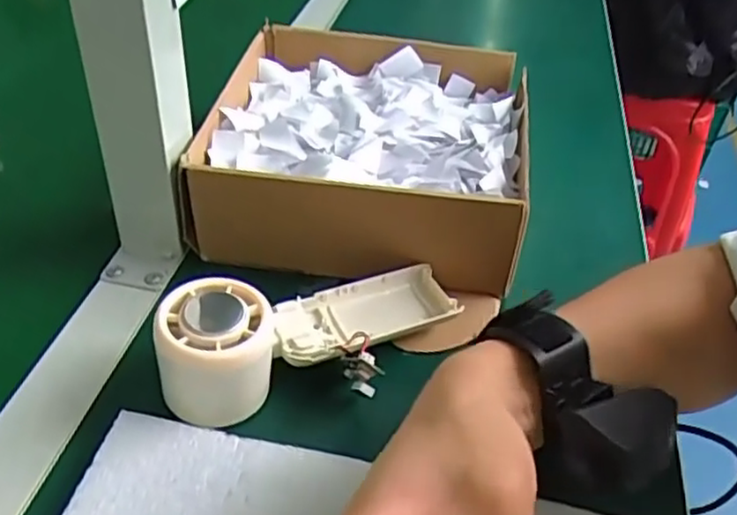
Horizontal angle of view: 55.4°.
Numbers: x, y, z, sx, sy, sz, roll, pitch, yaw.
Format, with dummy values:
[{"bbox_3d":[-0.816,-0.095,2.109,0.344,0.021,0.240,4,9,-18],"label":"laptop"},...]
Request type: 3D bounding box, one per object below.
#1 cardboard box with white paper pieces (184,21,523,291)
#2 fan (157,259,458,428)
[{"bbox_3d":[0.002,-0.083,0.497,0.206,0.067,0.218,8,41,5],"label":"cardboard box with white paper pieces"},{"bbox_3d":[-0.025,0.036,0.363,0.159,0.049,0.065,-16,45,-20],"label":"fan"}]

